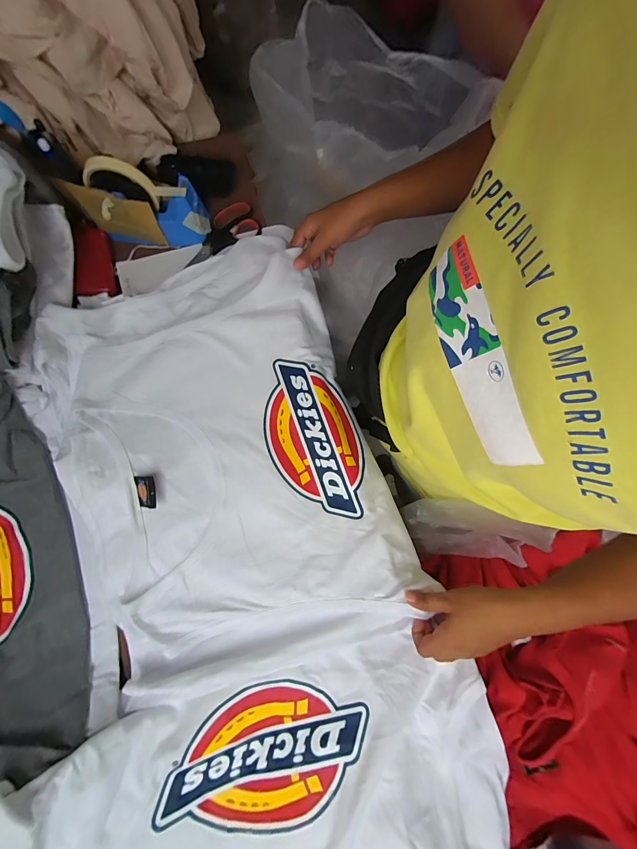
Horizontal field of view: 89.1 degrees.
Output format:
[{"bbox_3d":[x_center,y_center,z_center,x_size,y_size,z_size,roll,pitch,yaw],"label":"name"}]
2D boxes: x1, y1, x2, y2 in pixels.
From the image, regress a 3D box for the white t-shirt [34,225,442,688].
[{"bbox_3d":[-0.127,0.034,0.423,0.385,0.064,0.530,-20,77,-5],"label":"white t-shirt"}]

